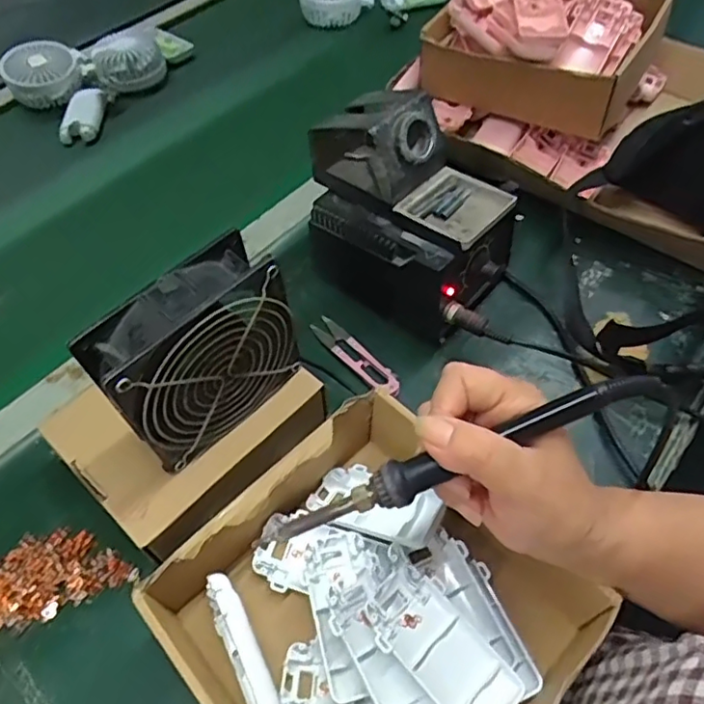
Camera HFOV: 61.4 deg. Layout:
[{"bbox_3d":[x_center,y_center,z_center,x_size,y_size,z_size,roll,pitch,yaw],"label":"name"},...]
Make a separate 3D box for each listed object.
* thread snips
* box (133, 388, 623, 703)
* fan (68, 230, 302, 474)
[{"bbox_3d":[0.003,0.002,0.511,0.022,0.013,0.103,-36,60,-21],"label":"thread snips"},{"bbox_3d":[0.016,0.156,0.358,0.203,0.072,0.208,-39,62,-23],"label":"box"},{"bbox_3d":[-0.096,0.001,0.375,0.117,0.112,0.045,-40,62,-23],"label":"fan"}]

